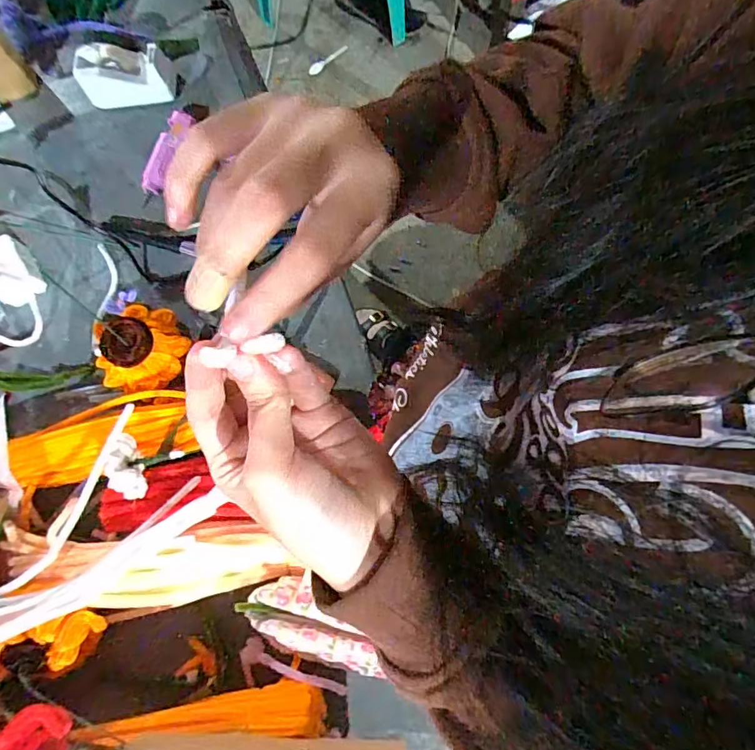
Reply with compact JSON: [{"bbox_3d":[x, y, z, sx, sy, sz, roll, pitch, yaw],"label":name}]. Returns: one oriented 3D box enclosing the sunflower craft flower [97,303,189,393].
[{"bbox_3d":[-0.253,-0.032,0.520,0.091,0.041,0.094,0,76,1],"label":"sunflower craft flower"}]

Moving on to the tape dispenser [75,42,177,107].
[{"bbox_3d":[-0.288,-0.343,0.574,0.101,0.052,0.046,-6,76,-1],"label":"tape dispenser"}]

